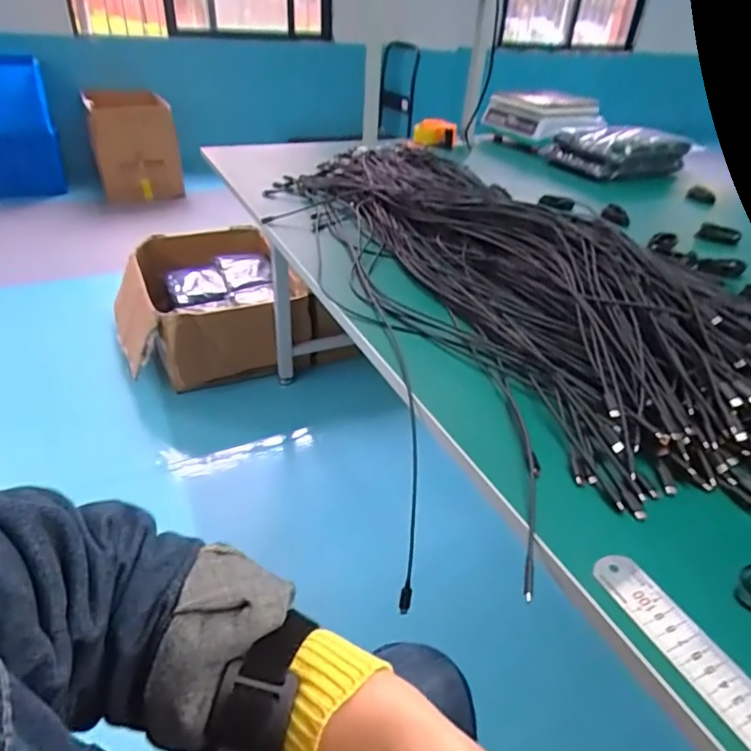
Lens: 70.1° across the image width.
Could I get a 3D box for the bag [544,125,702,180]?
[{"bbox_3d":[0.657,-0.609,1.461,0.316,0.118,0.233,-18,40,-28],"label":"bag"}]

